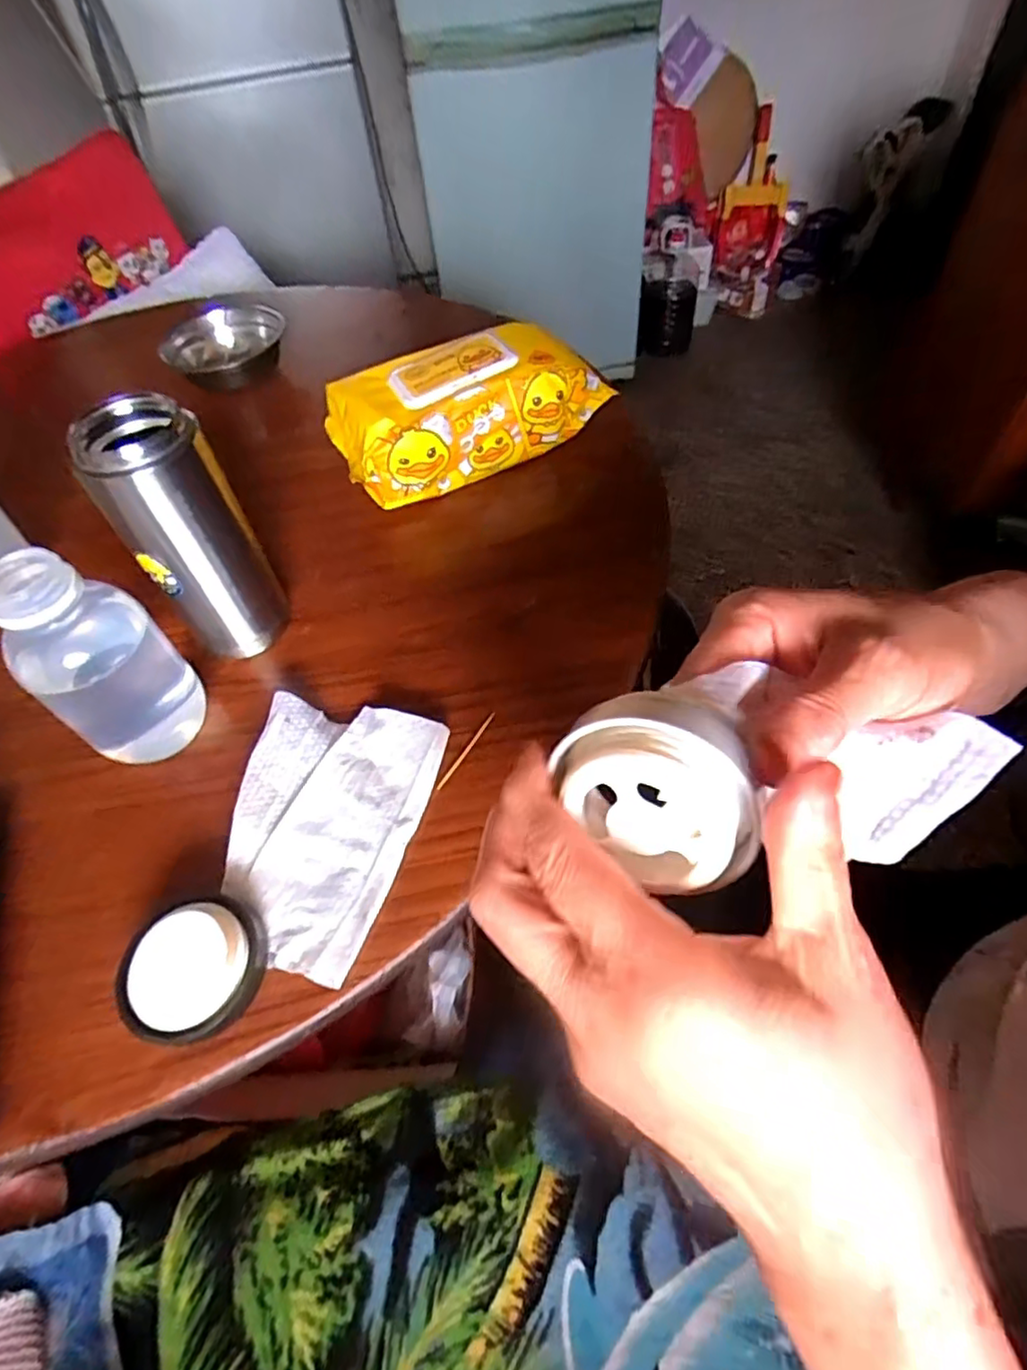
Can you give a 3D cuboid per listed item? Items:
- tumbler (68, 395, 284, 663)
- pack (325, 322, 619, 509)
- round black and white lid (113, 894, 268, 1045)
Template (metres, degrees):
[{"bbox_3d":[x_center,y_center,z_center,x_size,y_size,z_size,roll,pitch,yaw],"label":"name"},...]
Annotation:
[{"bbox_3d":[-0.194,-0.086,0.391,0.056,0.153,0.061,5,54,9],"label":"tumbler"},{"bbox_3d":[-0.043,-0.229,0.534,0.203,0.081,0.105,-25,55,-13],"label":"pack"},{"bbox_3d":[-0.151,0.133,0.302,0.064,0.025,0.057,-26,55,-14],"label":"round black and white lid"}]

